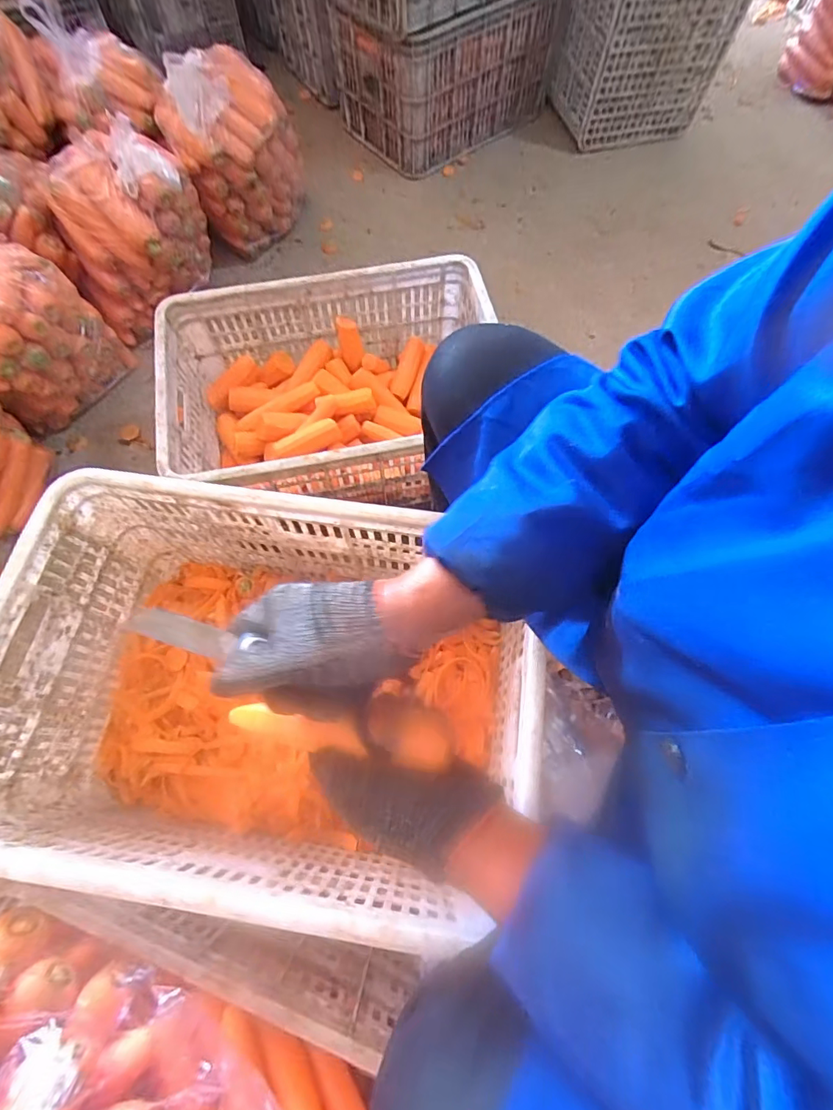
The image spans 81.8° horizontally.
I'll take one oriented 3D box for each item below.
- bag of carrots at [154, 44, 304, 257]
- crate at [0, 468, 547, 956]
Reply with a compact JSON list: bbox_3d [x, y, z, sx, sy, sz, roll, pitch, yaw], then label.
[{"bbox_3d":[-0.387,-0.862,1.055,0.264,0.311,0.197,-15,70,-7],"label":"bag of carrots"},{"bbox_3d":[-0.176,0.169,0.626,0.594,0.293,0.412,8,69,2],"label":"crate"}]

